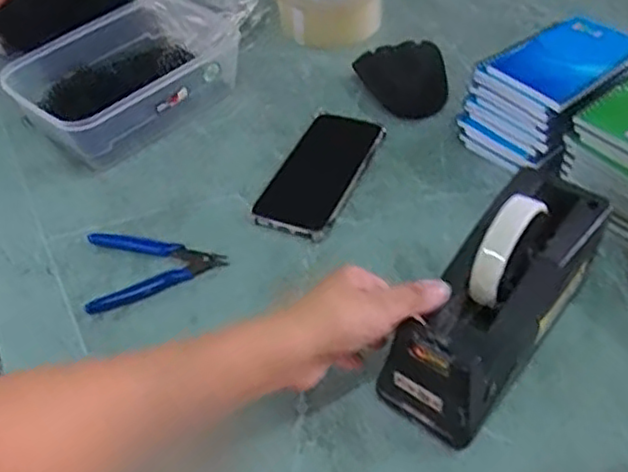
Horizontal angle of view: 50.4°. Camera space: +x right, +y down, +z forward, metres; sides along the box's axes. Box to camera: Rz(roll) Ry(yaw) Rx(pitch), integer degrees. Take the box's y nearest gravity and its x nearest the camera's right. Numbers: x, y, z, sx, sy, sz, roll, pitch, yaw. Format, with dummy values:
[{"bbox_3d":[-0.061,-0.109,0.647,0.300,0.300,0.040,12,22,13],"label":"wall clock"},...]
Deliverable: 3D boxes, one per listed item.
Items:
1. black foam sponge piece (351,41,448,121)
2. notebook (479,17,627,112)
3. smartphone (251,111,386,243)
[{"bbox_3d":[0.101,-0.181,0.752,0.097,0.041,0.090,-9,45,-4],"label":"black foam sponge piece"},{"bbox_3d":[0.240,-0.168,0.631,0.140,0.014,0.093,-33,54,-23],"label":"notebook"},{"bbox_3d":[0.006,-0.065,0.660,0.080,0.014,0.167,16,54,15],"label":"smartphone"}]

